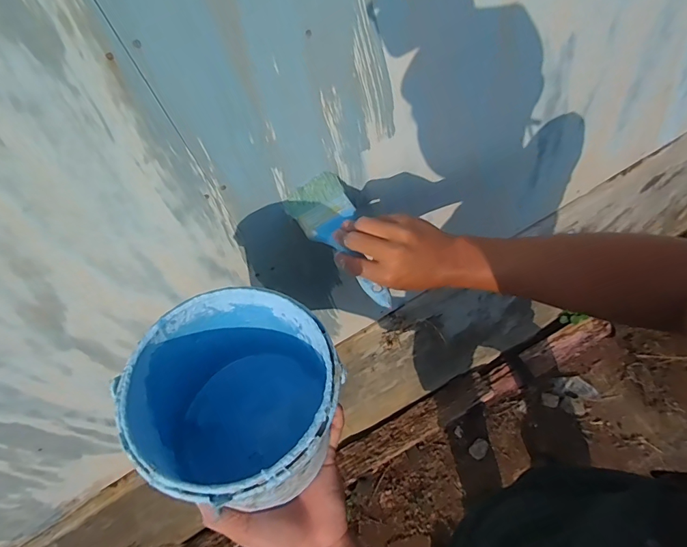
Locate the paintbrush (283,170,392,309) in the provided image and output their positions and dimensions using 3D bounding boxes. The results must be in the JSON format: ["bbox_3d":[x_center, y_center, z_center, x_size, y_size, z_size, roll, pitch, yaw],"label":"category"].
[{"bbox_3d":[0.000,-0.037,0.490,0.073,0.025,0.184,-27,68,-9],"label":"paintbrush"}]

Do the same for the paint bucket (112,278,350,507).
[{"bbox_3d":[-0.081,0.100,0.355,0.154,0.163,0.152,0,72,0],"label":"paint bucket"}]

